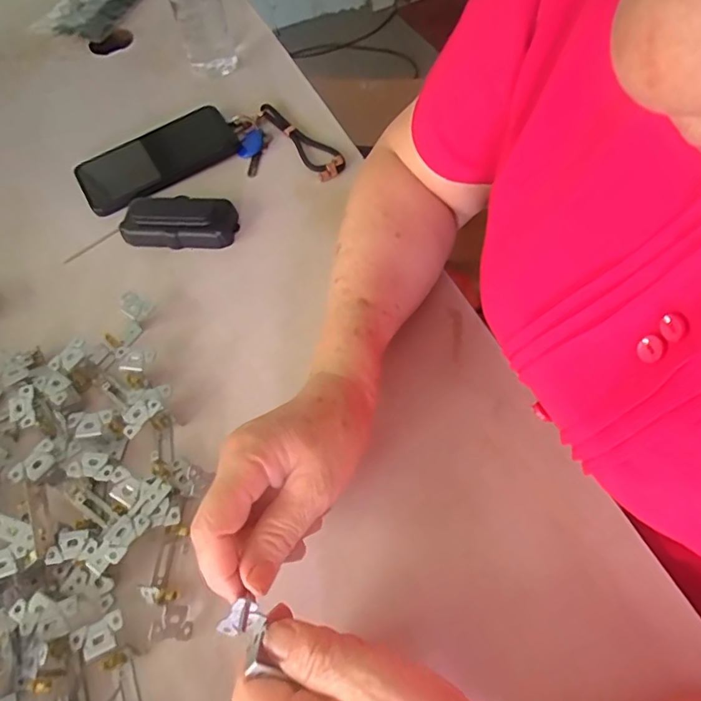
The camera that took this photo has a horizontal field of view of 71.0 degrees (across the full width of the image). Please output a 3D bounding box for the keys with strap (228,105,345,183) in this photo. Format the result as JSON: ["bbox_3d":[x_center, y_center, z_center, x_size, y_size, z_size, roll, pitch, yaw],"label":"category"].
[{"bbox_3d":[-0.071,-0.213,0.516,0.083,0.017,0.127,-28,63,-11],"label":"keys with strap"}]

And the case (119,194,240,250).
[{"bbox_3d":[-0.163,-0.127,0.471,0.106,0.022,0.053,2,62,5],"label":"case"}]

